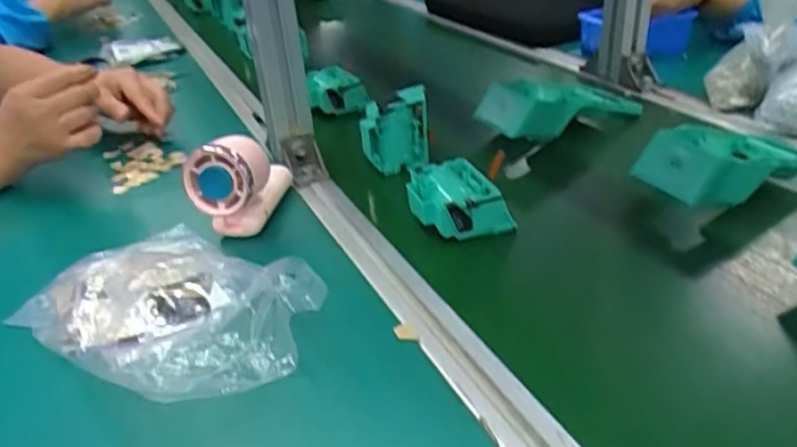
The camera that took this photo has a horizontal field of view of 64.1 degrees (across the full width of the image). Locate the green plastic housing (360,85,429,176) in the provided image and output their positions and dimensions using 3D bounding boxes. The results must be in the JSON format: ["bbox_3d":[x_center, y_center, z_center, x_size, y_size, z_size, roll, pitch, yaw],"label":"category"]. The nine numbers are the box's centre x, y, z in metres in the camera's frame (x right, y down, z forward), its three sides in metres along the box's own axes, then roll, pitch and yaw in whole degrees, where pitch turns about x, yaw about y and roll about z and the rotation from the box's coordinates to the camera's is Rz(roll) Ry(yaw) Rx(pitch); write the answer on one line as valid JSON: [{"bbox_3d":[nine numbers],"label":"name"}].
[{"bbox_3d":[-0.003,-0.092,0.650,0.075,0.083,0.029,-29,39,-34],"label":"green plastic housing"}]

